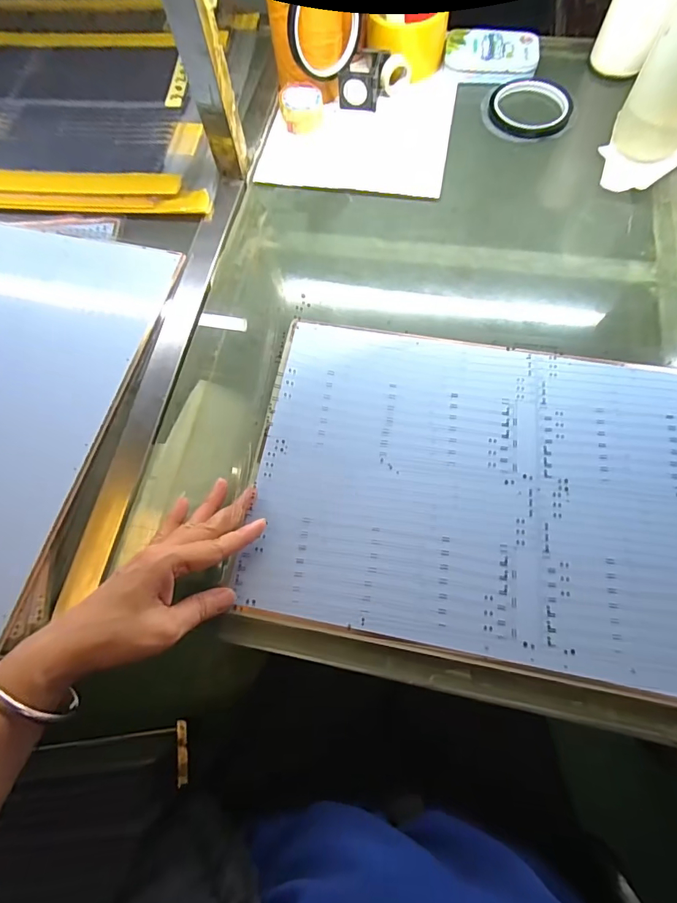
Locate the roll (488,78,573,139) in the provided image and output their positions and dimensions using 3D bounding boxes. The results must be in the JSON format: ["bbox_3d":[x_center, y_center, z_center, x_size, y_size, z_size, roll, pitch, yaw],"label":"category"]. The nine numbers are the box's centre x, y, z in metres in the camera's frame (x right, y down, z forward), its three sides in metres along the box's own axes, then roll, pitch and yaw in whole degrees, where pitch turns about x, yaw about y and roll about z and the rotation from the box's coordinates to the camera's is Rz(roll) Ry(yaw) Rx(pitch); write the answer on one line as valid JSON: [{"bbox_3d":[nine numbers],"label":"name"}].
[{"bbox_3d":[0.219,-0.397,0.507,0.092,0.015,0.092,-1,69,2],"label":"roll"}]

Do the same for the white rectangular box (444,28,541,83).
[{"bbox_3d":[0.185,-0.479,0.531,0.108,0.022,0.073,8,70,5],"label":"white rectangular box"}]

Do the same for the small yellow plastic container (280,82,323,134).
[{"bbox_3d":[-0.042,-0.398,0.509,0.047,0.030,0.044,-9,69,-1],"label":"small yellow plastic container"}]

